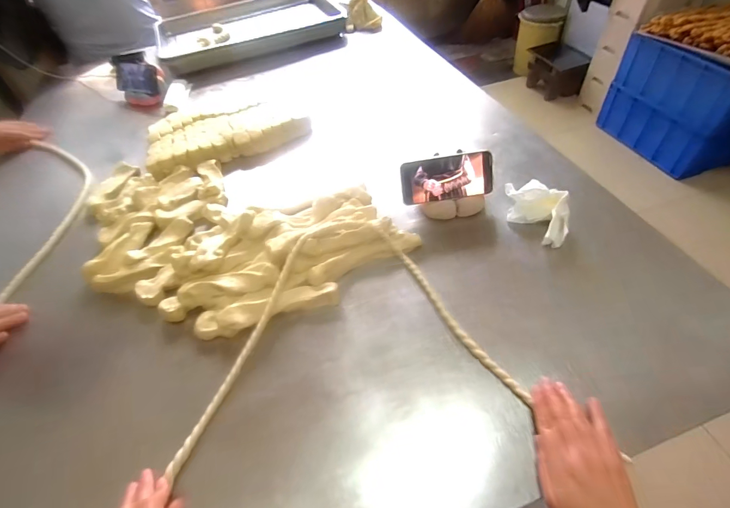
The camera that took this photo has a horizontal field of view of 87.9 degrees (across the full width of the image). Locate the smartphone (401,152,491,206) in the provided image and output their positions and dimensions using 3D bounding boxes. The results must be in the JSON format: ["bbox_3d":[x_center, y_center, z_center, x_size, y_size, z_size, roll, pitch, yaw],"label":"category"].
[{"bbox_3d":[0.137,-0.126,0.633,0.149,0.071,0.012,-9,14,1],"label":"smartphone"}]

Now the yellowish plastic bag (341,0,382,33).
[{"bbox_3d":[-0.005,-0.801,1.239,0.123,0.111,0.120,0,50,6],"label":"yellowish plastic bag"}]

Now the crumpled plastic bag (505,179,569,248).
[{"bbox_3d":[0.276,-0.065,0.610,0.088,0.046,0.115,5,51,10],"label":"crumpled plastic bag"}]

